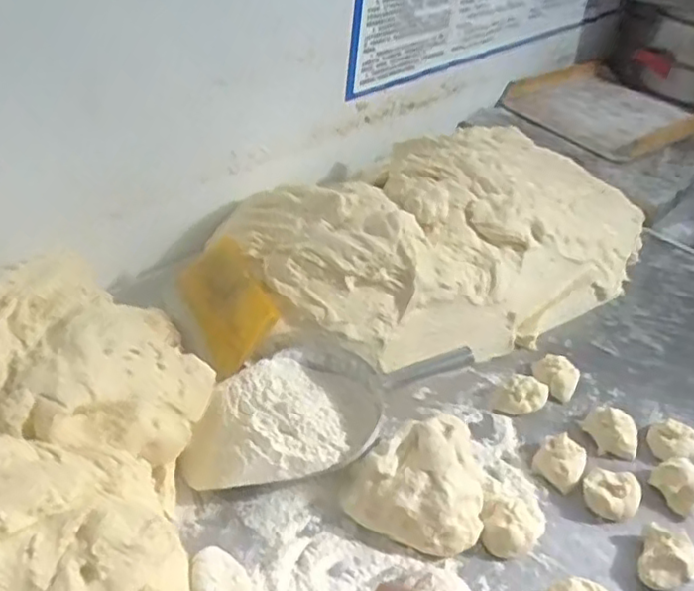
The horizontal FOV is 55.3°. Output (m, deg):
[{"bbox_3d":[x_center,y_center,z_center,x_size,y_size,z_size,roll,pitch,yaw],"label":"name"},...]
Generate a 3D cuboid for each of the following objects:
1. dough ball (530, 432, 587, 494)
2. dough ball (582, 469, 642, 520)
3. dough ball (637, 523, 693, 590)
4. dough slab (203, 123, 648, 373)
[{"bbox_3d":[0.219,0.170,0.678,0.046,0.029,0.045,4,38,-3],"label":"dough ball"},{"bbox_3d":[0.260,0.195,0.653,0.052,0.037,0.048,33,45,29],"label":"dough ball"},{"bbox_3d":[0.291,0.238,0.597,0.046,0.035,0.054,25,41,22],"label":"dough ball"},{"bbox_3d":[0.167,-0.101,0.912,0.641,0.145,0.334,-23,47,-33],"label":"dough slab"}]

